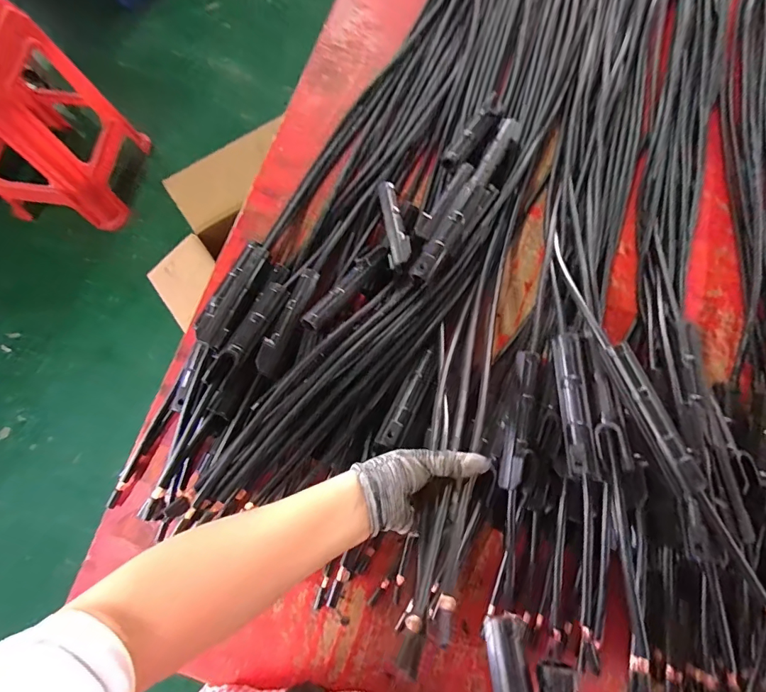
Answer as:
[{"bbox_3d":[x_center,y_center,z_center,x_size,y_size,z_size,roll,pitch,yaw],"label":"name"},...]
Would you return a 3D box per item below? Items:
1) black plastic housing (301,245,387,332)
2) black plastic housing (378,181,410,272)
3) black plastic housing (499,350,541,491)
[{"bbox_3d":[-0.049,-0.077,0.549,0.022,0.023,0.147,38,68,8],"label":"black plastic housing"},{"bbox_3d":[0.014,-0.172,0.593,0.028,0.021,0.159,-8,62,-2],"label":"black plastic housing"},{"bbox_3d":[0.155,0.082,0.479,0.024,0.024,0.154,12,75,4],"label":"black plastic housing"}]

